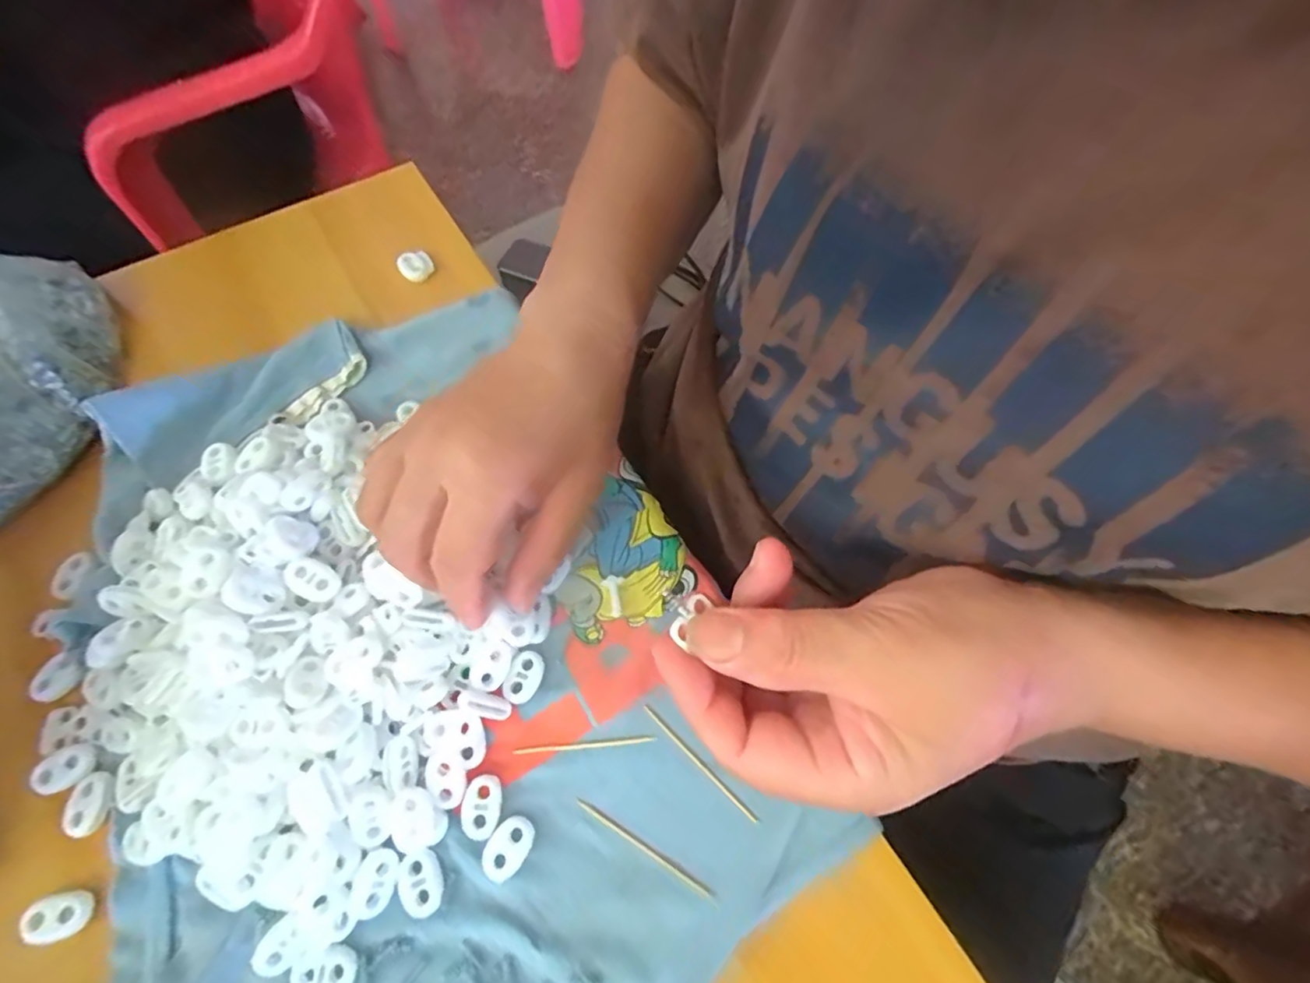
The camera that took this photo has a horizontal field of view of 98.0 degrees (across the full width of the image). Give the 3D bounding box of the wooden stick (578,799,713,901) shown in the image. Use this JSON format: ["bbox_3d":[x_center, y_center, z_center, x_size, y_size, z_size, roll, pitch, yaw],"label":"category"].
[{"bbox_3d":[-0.005,0.142,0.226,0.061,0.004,0.004,29,67,11],"label":"wooden stick"}]

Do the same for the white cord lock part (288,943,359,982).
[{"bbox_3d":[-0.119,0.172,0.203,0.022,0.004,0.015,-9,66,-6],"label":"white cord lock part"}]

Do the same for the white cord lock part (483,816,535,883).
[{"bbox_3d":[-0.057,0.139,0.222,0.015,0.004,0.022,33,68,13],"label":"white cord lock part"}]

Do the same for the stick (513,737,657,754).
[{"bbox_3d":[-0.030,0.108,0.240,0.058,0.004,0.004,-4,65,-4],"label":"stick"}]

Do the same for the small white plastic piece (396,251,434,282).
[{"bbox_3d":[-0.144,-0.136,0.345,0.020,0.008,0.021,1,65,-2],"label":"small white plastic piece"}]

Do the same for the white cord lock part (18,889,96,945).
[{"bbox_3d":[-0.222,0.158,0.211,0.020,0.006,0.016,-1,65,-2],"label":"white cord lock part"}]

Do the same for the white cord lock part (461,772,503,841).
[{"bbox_3d":[-0.069,0.125,0.225,0.015,0.004,0.023,9,65,2],"label":"white cord lock part"}]

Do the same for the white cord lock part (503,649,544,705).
[{"bbox_3d":[-0.057,0.081,0.247,0.014,0.004,0.022,18,66,7],"label":"white cord lock part"}]

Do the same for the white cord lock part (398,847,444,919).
[{"bbox_3d":[-0.089,0.148,0.215,0.016,0.004,0.021,-17,67,-10],"label":"white cord lock part"}]

